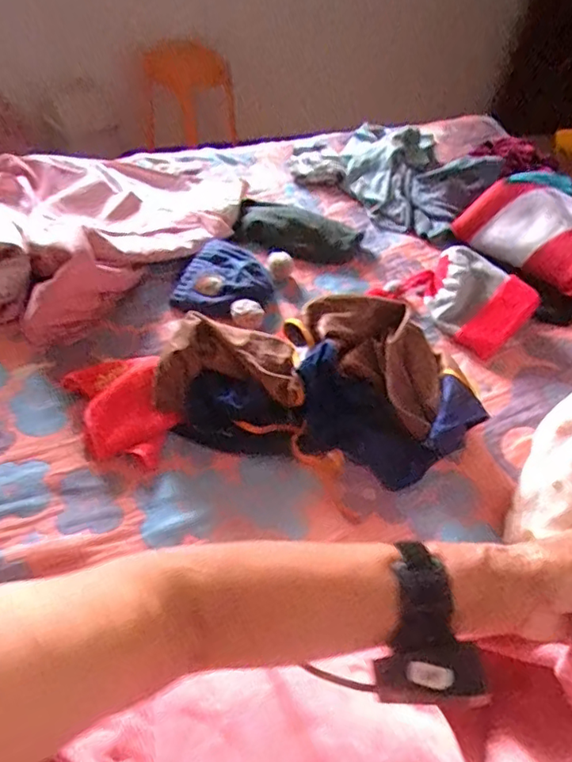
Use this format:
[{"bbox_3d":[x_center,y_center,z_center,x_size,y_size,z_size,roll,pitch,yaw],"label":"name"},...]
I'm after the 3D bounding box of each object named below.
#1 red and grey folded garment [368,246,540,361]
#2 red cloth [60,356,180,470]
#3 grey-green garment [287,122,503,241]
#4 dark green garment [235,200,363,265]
[{"bbox_3d":[0.279,-0.141,0.871,0.128,0.069,0.212,-32,57,-29],"label":"red and grey folded garment"},{"bbox_3d":[-0.213,0.035,0.704,0.121,0.056,0.164,-15,50,-17],"label":"red cloth"},{"bbox_3d":[0.225,-0.456,1.139,0.398,0.107,0.277,37,55,26],"label":"grey-green garment"},{"bbox_3d":[0.018,-0.275,0.991,0.233,0.049,0.122,15,48,9],"label":"dark green garment"}]

